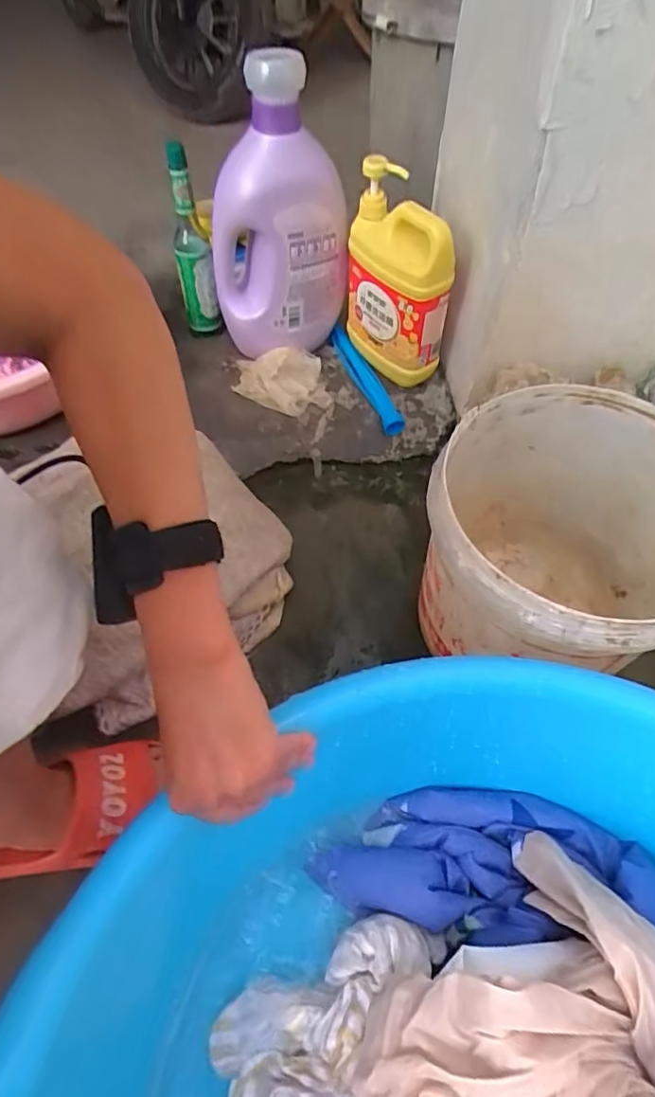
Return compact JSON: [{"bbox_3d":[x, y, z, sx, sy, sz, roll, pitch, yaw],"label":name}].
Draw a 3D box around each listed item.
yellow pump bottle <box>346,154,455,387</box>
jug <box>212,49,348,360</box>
[{"bbox_3d":[0.091,-0.338,0.748,0.064,0.230,0.148,-35,61,-25],"label":"yellow pump bottle"},{"bbox_3d":[-0.064,-0.412,0.740,0.151,0.305,0.110,-20,56,-16],"label":"jug"}]

